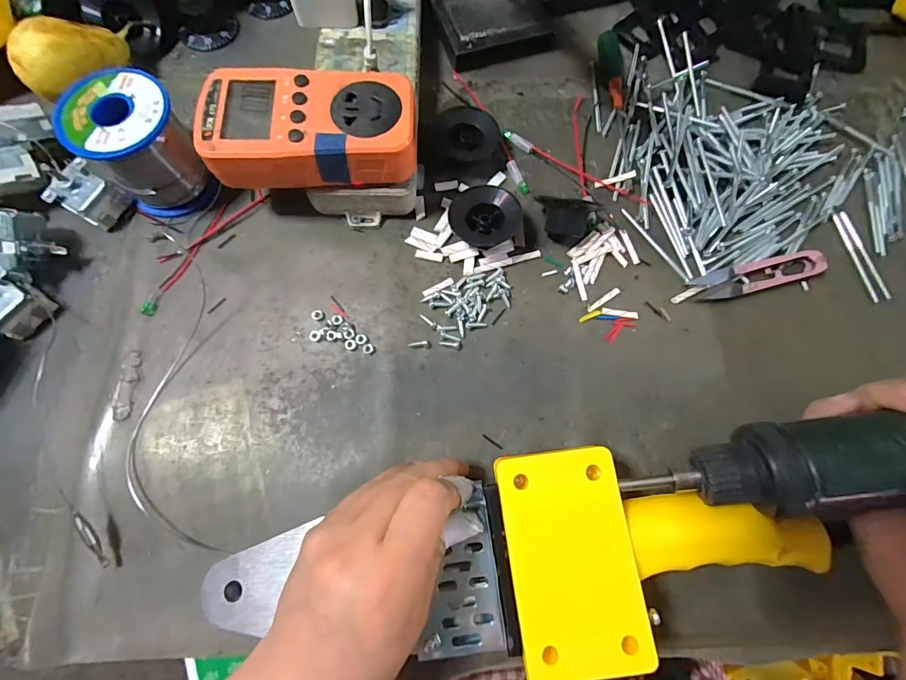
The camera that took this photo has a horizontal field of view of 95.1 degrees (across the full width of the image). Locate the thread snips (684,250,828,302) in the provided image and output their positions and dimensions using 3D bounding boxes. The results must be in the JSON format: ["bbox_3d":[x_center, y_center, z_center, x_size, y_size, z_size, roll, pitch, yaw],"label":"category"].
[{"bbox_3d":[0.219,-0.046,0.296,0.099,0.008,0.022,-14,75,-6],"label":"thread snips"}]

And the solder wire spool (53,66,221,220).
[{"bbox_3d":[-0.204,-0.126,0.277,0.060,0.063,0.061,1,74,-2],"label":"solder wire spool"}]

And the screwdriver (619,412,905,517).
[{"bbox_3d":[0.216,0.046,0.180,0.259,0.033,0.045,-11,74,10],"label":"screwdriver"}]

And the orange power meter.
[{"bbox_3d":[-0.087,-0.132,0.259,0.124,0.032,0.062,-2,74,-3],"label":"orange power meter"}]

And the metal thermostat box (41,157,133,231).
[{"bbox_3d":[-0.251,-0.098,0.285,0.033,0.027,0.033,33,76,7],"label":"metal thermostat box"}]

